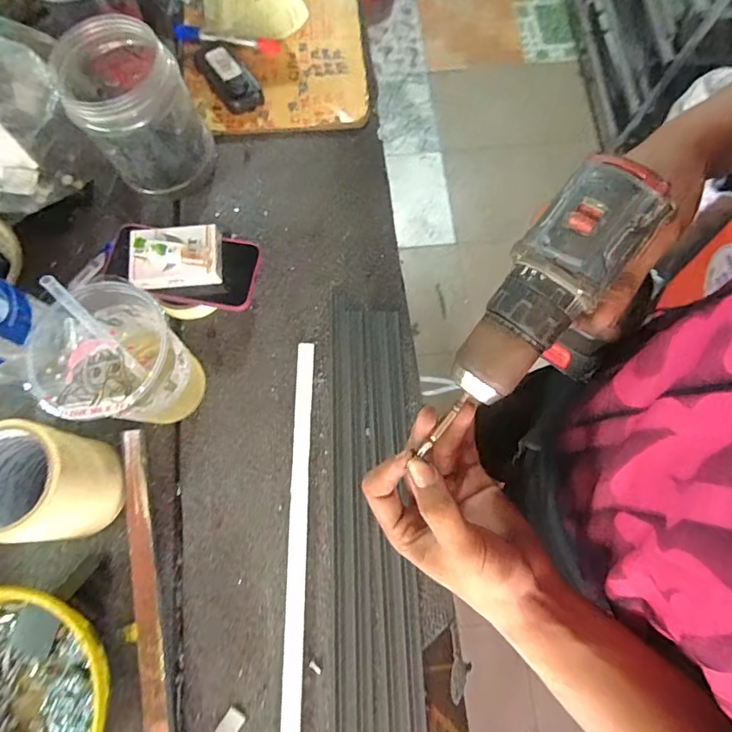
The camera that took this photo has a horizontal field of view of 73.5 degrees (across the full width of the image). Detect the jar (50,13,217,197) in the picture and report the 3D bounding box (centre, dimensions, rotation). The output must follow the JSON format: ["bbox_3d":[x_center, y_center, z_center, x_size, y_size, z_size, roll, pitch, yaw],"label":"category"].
[{"bbox_3d":[-0.245,-0.272,0.536,0.113,0.146,0.120,0,72,0],"label":"jar"}]

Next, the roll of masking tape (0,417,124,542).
[{"bbox_3d":[-0.282,0.103,0.430,0.087,0.109,0.090,0,72,0],"label":"roll of masking tape"}]

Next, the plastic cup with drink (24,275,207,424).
[{"bbox_3d":[-0.220,0.009,0.457,0.106,0.139,0.112,0,72,0],"label":"plastic cup with drink"}]

